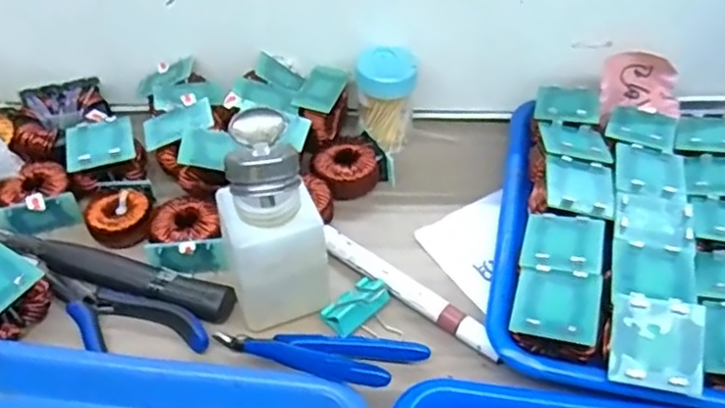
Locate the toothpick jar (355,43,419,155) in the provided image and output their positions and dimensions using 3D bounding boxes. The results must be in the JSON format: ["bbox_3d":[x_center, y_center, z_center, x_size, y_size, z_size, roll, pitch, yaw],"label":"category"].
[{"bbox_3d":[0.018,-0.079,0.492,0.043,0.067,0.043,0,46,0],"label":"toothpick jar"}]

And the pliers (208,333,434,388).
[{"bbox_3d":[-0.025,0.088,0.376,0.123,0.008,0.039,5,46,4],"label":"pliers"}]

